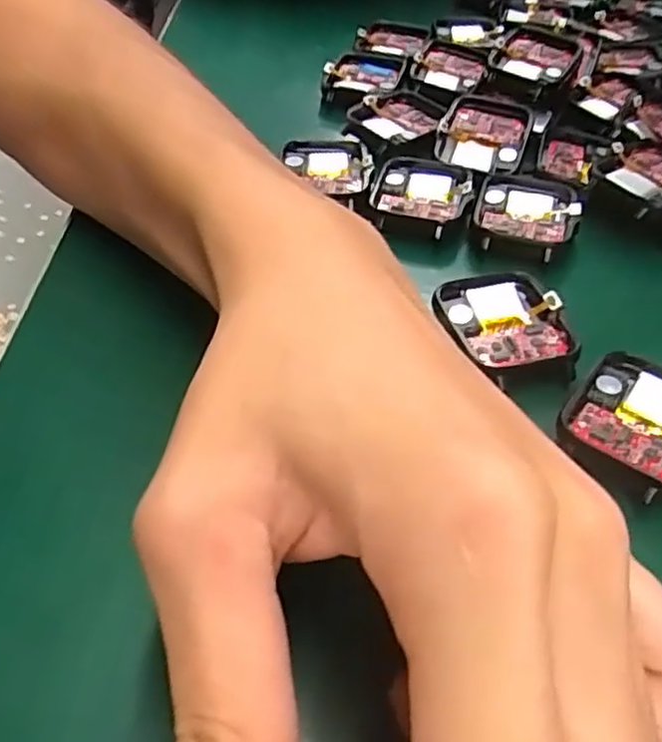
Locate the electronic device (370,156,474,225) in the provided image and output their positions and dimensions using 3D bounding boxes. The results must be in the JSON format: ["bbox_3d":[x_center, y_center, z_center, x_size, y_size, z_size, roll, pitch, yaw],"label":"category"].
[{"bbox_3d":[0.036,-0.071,0.275,0.038,0.005,0.043,10,45,6],"label":"electronic device"}]

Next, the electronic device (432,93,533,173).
[{"bbox_3d":[0.065,-0.099,0.299,0.036,0.009,0.038,19,72,9],"label":"electronic device"}]

